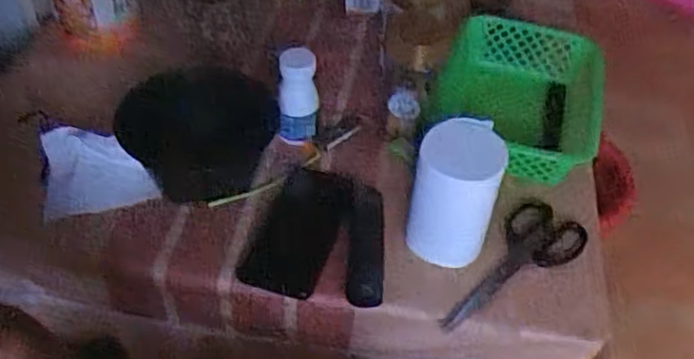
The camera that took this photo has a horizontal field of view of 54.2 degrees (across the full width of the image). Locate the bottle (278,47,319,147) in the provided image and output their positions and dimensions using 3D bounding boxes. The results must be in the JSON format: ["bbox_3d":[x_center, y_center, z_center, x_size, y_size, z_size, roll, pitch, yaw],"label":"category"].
[{"bbox_3d":[-0.055,-0.093,0.773,0.044,0.104,0.042,4,46,0],"label":"bottle"}]

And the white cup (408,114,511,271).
[{"bbox_3d":[0.108,0.012,0.661,0.074,0.131,0.076,2,46,-2],"label":"white cup"}]

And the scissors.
[{"bbox_3d":[0.156,0.084,0.687,0.181,0.014,0.075,-29,58,-18],"label":"scissors"}]

